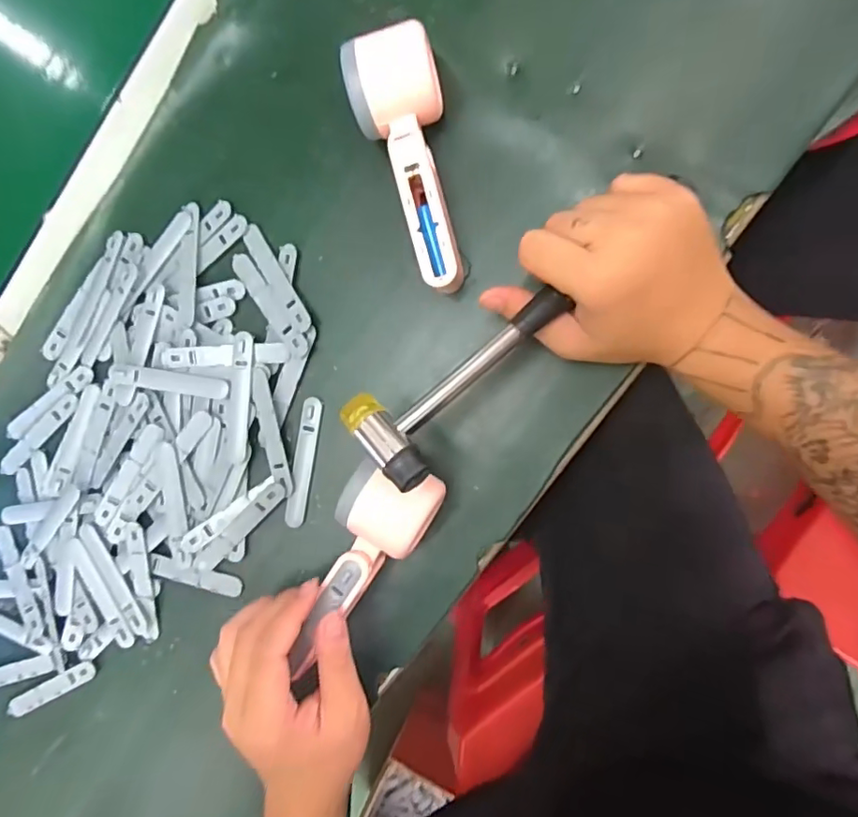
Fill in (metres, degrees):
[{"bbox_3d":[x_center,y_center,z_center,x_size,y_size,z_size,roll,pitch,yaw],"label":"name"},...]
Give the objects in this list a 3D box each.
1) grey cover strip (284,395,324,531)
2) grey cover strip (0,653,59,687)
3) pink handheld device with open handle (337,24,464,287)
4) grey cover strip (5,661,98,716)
[{"bbox_3d":[-0.092,0.040,0.418,0.014,0.006,0.095,10,92,12],"label":"grey cover strip"},{"bbox_3d":[-0.353,0.224,0.474,0.103,0.008,0.016,-18,86,11],"label":"grey cover strip"},{"bbox_3d":[-0.008,-0.157,0.373,0.057,0.056,0.162,-14,88,10],"label":"pink handheld device with open handle"},{"bbox_3d":[-0.309,0.231,0.463,0.089,0.006,0.016,-29,84,10],"label":"grey cover strip"}]

